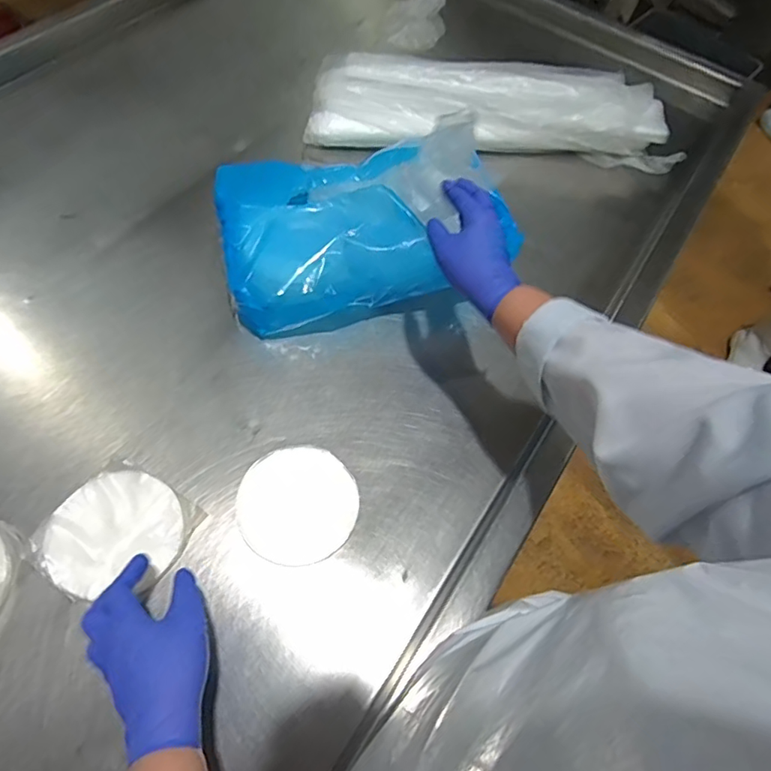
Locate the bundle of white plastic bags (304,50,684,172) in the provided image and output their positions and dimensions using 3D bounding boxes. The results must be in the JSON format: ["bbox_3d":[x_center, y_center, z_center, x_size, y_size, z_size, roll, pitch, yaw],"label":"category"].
[{"bbox_3d":[0.174,-0.445,0.874,0.561,0.068,0.181,5,60,-2],"label":"bundle of white plastic bags"}]

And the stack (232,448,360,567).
[{"bbox_3d":[-0.091,0.123,0.562,0.121,0.013,0.116,2,60,-3],"label":"stack"}]

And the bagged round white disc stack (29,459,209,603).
[{"bbox_3d":[-0.264,0.145,0.532,0.122,0.011,0.125,2,60,-3],"label":"bagged round white disc stack"}]

